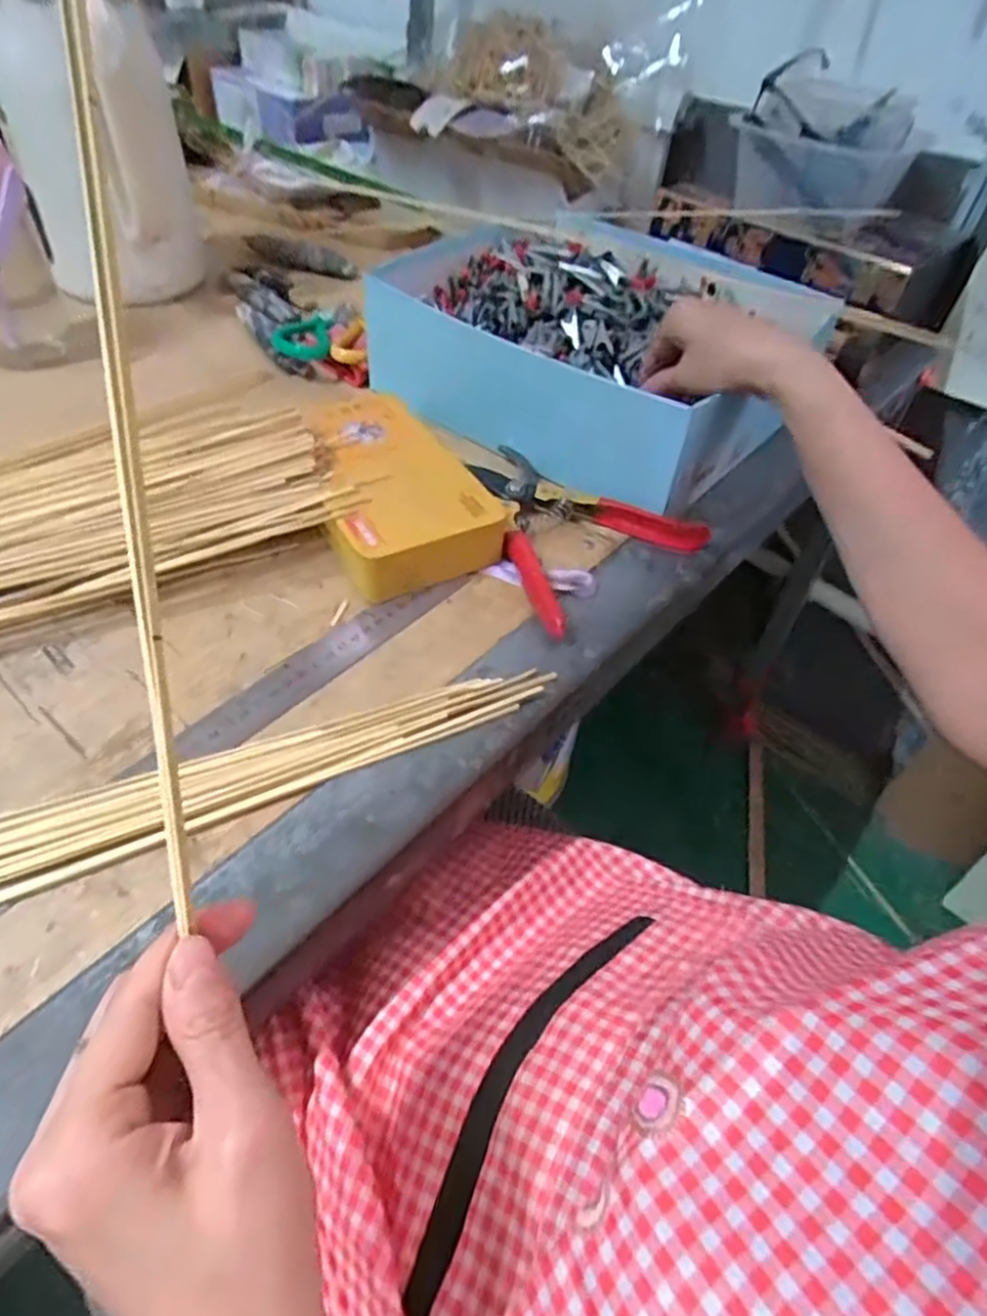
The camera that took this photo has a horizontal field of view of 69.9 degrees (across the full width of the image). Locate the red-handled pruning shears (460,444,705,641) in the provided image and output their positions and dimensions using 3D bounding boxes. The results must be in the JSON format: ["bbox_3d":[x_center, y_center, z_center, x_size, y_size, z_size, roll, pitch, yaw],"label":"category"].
[{"bbox_3d":[0.046,-0.104,0.507,0.149,0.022,0.170,-28,57,-27],"label":"red-handled pruning shears"}]

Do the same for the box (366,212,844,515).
[{"bbox_3d":[0.077,-0.284,0.612,0.329,0.087,0.286,31,53,20],"label":"box"}]

